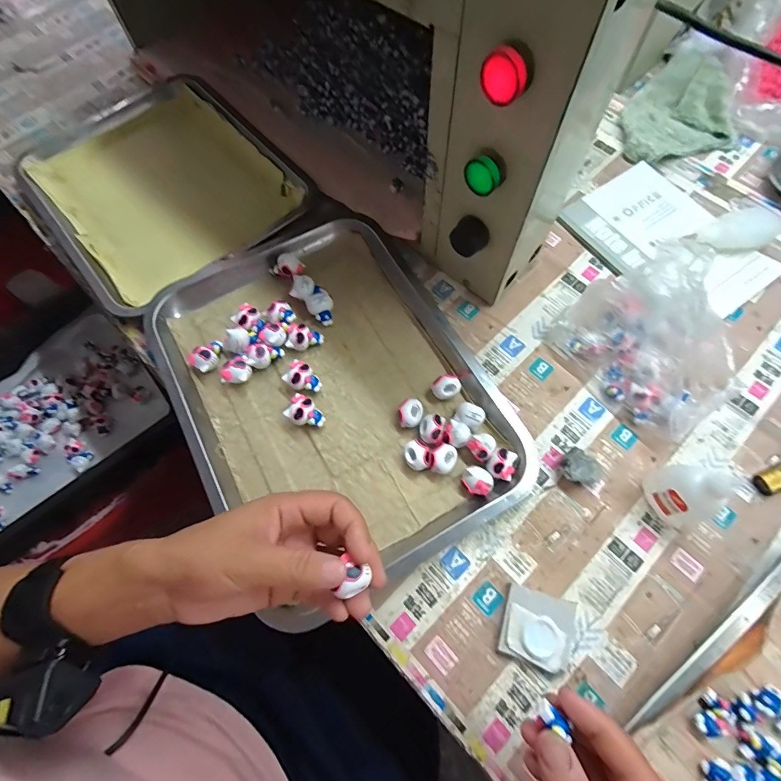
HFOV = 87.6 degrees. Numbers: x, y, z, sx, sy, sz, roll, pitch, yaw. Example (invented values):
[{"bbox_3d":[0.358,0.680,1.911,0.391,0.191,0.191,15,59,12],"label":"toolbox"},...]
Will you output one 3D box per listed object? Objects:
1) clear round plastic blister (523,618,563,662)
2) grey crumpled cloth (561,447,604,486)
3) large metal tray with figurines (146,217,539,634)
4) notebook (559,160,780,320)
[{"bbox_3d":[0.113,0.186,0.304,0.029,0.005,0.027,-1,69,3],"label":"clear round plastic blister"},{"bbox_3d":[0.165,0.068,0.352,0.036,0.020,0.027,26,72,12],"label":"grey crumpled cloth"},{"bbox_3d":[-0.056,-0.005,0.384,0.254,0.032,0.343,-31,70,-9],"label":"large metal tray with figurines"},{"bbox_3d":[0.309,-0.167,0.452,0.141,0.014,0.200,-36,71,-11],"label":"notebook"}]

